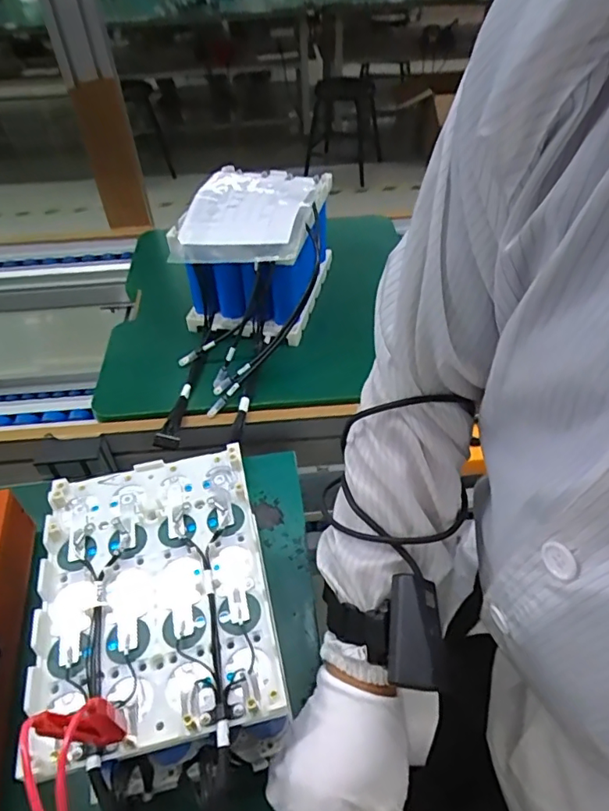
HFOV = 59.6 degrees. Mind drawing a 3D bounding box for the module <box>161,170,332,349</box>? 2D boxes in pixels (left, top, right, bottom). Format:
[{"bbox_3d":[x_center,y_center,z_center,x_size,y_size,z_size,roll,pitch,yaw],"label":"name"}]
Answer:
[{"bbox_3d":[-0.069,-0.227,0.816,0.191,0.183,0.269,7,48,8],"label":"module"}]

